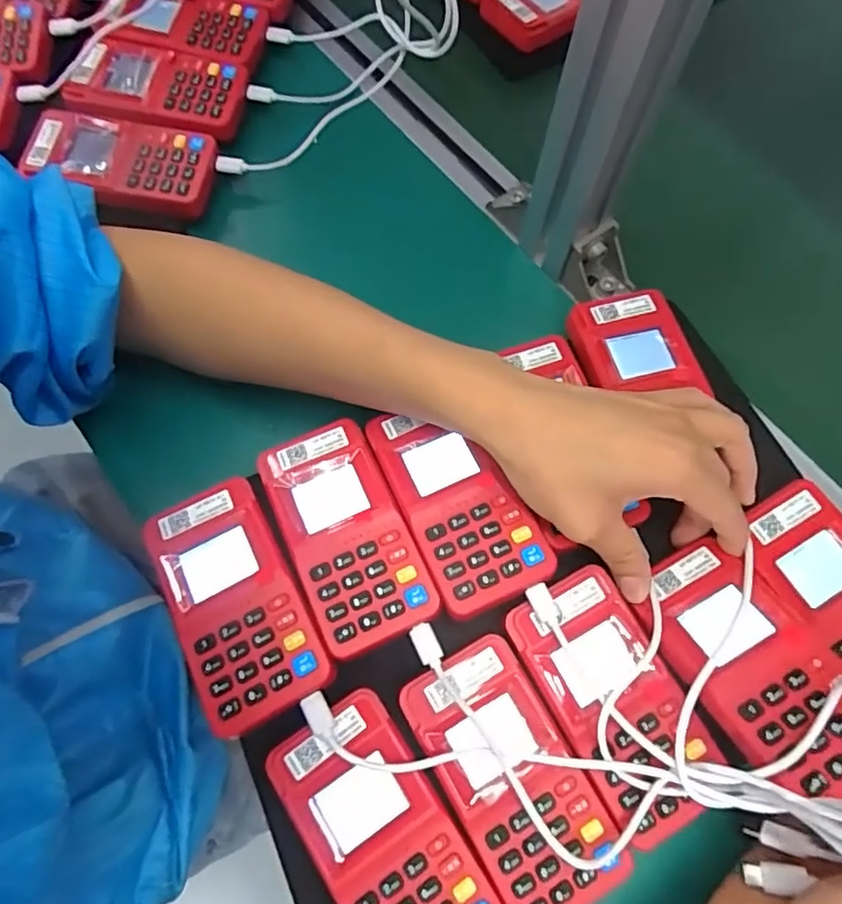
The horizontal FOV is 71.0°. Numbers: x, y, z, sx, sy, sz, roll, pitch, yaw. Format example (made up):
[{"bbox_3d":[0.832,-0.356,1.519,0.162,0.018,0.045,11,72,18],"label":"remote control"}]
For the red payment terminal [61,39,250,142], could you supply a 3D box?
[{"bbox_3d":[-0.188,-0.261,0.425,0.116,0.029,0.062,10,70,3],"label":"red payment terminal"}]

